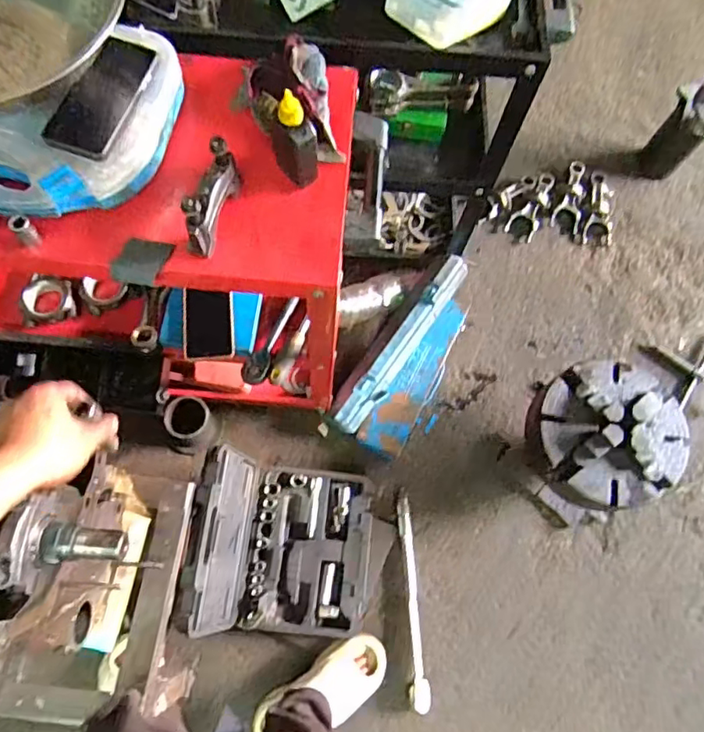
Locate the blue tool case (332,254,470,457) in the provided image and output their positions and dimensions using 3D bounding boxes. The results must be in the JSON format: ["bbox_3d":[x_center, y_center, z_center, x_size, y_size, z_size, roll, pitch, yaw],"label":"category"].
[{"bbox_3d":[0.148,-0.015,1.340,0.161,0.161,0.457,33,73,8],"label":"blue tool case"}]

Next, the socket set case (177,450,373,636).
[{"bbox_3d":[-0.112,0.362,1.118,0.340,0.298,0.350,8,71,0],"label":"socket set case"}]

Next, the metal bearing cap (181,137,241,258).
[{"bbox_3d":[-0.165,-0.199,0.678,0.027,0.084,0.118,19,71,4],"label":"metal bearing cap"}]

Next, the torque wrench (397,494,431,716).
[{"bbox_3d":[0.130,0.500,1.232,0.039,0.029,0.428,-2,71,-3],"label":"torque wrench"}]

